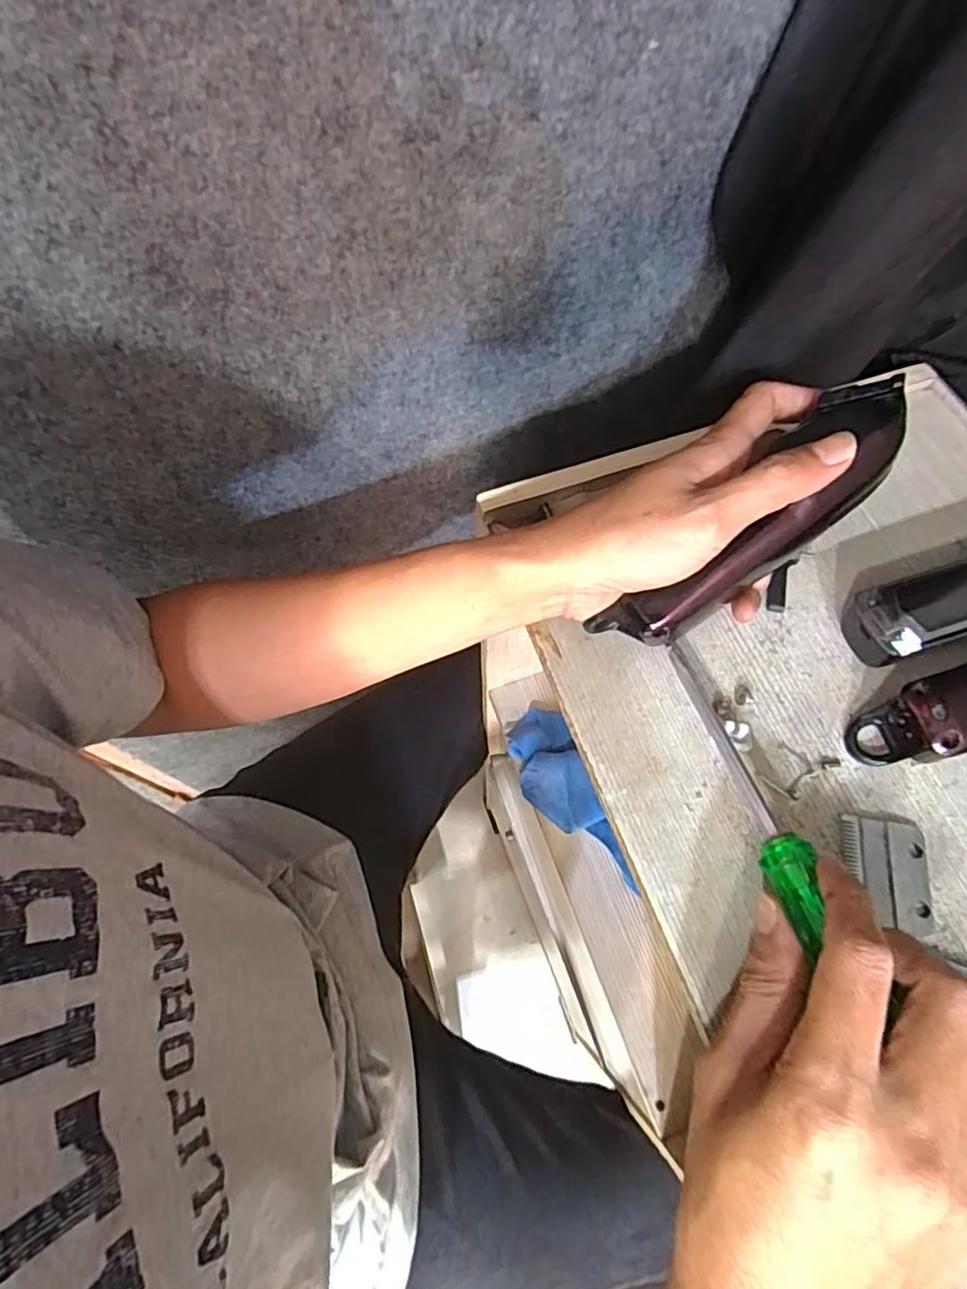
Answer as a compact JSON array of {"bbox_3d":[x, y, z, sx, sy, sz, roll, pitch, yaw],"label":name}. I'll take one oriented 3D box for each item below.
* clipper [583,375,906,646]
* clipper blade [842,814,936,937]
[{"bbox_3d":[0.126,-0.053,0.299,0.168,0.034,0.040,-44,70,13],"label":"clipper"},{"bbox_3d":[0.178,0.100,0.279,0.033,0.004,0.048,2,65,1],"label":"clipper blade"}]

